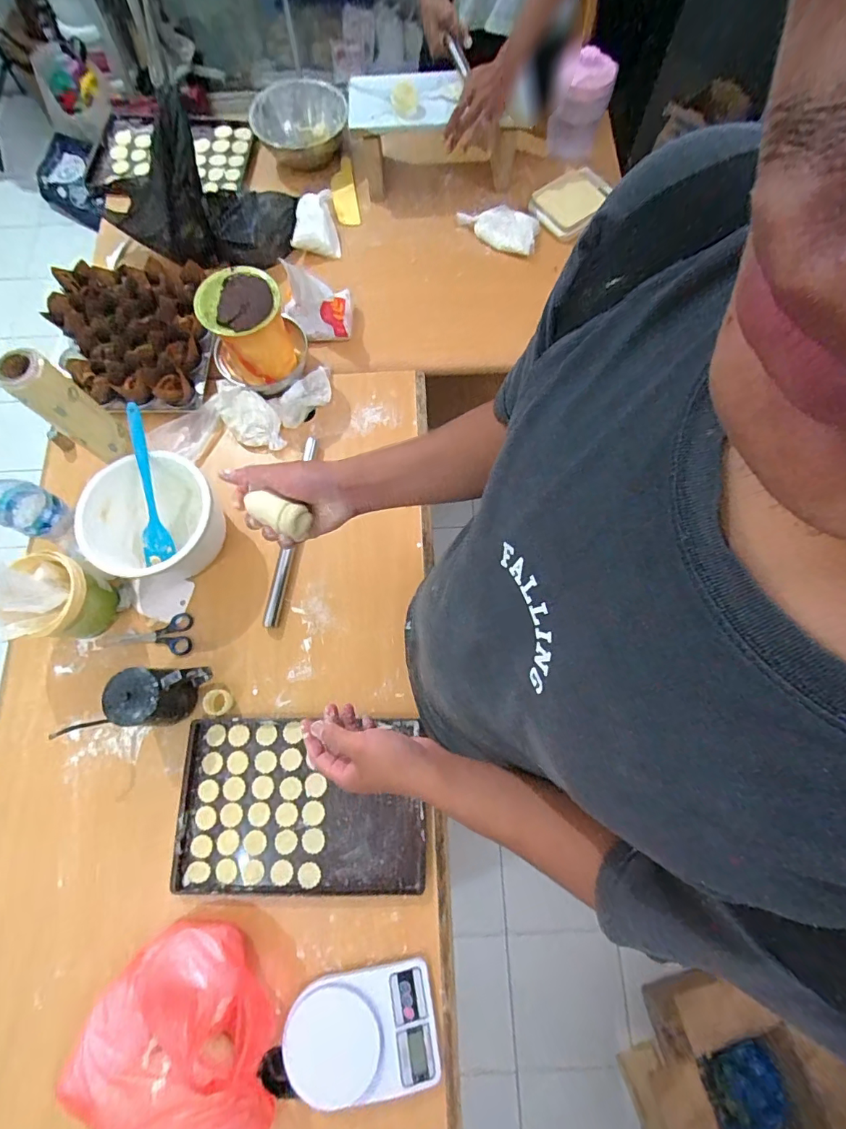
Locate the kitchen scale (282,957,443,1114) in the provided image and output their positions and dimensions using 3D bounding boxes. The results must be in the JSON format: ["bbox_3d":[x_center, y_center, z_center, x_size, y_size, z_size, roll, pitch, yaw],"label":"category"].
[{"bbox_3d":[-0.080,0.616,0.615,0.193,0.029,0.136,-7,73,-1],"label":"kitchen scale"}]

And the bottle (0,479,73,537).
[{"bbox_3d":[-0.604,-0.087,0.711,0.062,0.180,0.075,26,75,8],"label":"bottle"}]

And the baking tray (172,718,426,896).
[{"bbox_3d":[-0.186,0.362,0.714,0.367,0.014,0.237,-1,73,1],"label":"baking tray"}]

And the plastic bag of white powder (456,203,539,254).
[{"bbox_3d":[0.171,-0.761,1.050,0.182,0.025,0.100,26,75,8],"label":"plastic bag of white powder"}]

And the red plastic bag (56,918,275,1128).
[{"bbox_3d":[-0.328,0.608,0.572,0.249,0.126,0.243,-12,73,-3],"label":"red plastic bag"}]

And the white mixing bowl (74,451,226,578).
[{"bbox_3d":[-0.426,-0.065,0.775,0.173,0.143,0.202,16,74,5],"label":"white mixing bowl"}]

